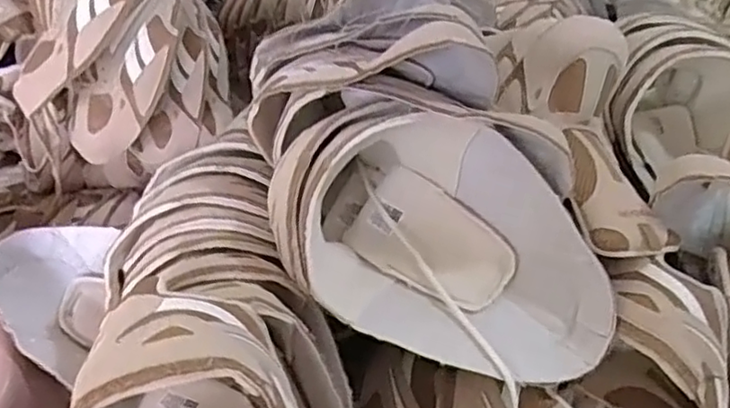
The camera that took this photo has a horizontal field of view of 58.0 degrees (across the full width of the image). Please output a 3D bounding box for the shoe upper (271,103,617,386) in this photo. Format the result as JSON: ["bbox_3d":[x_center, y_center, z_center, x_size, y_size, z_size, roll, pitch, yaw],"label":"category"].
[{"bbox_3d":[0.060,0.030,0.499,0.264,0.120,0.160,23,46,19],"label":"shoe upper"}]

